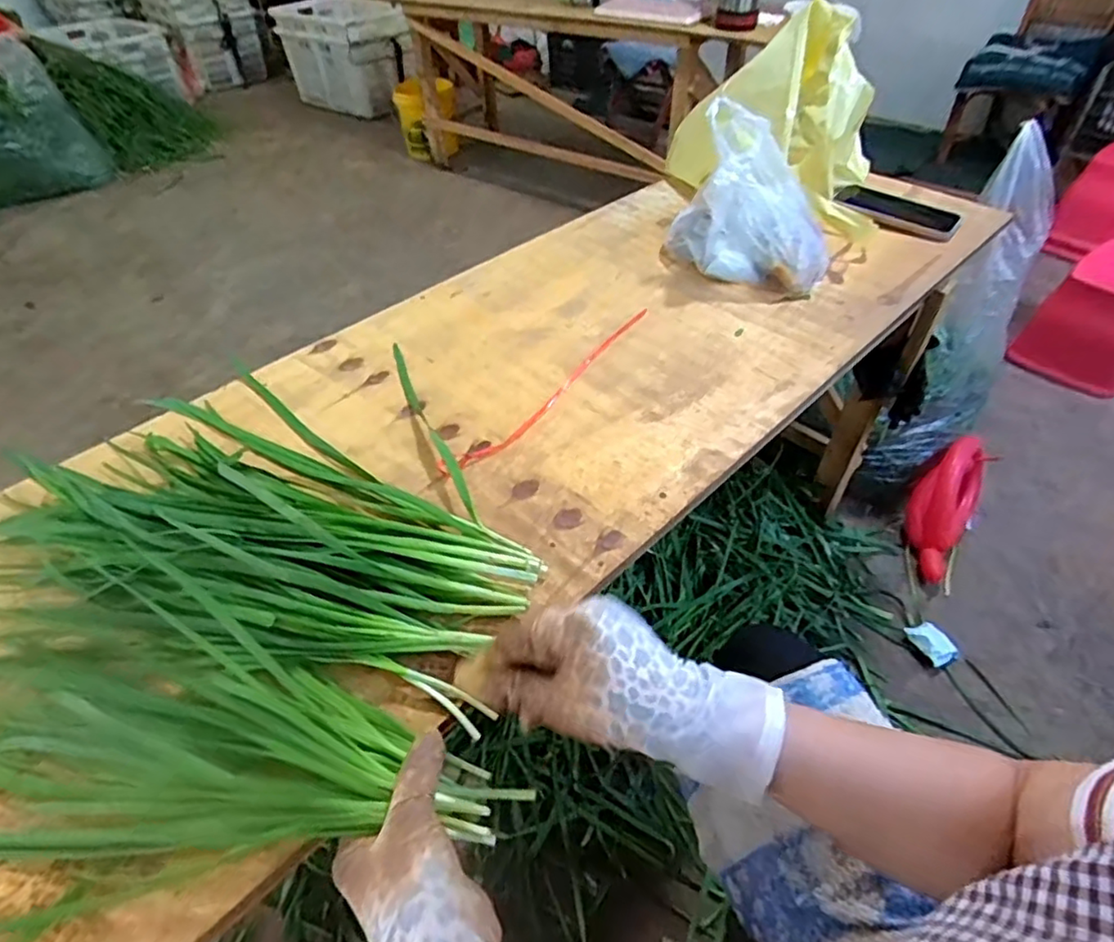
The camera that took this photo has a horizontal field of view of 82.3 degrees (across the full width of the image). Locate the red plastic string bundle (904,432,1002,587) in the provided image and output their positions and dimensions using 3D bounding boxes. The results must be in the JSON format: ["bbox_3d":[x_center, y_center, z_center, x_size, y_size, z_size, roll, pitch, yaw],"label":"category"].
[{"bbox_3d":[0.731,0.067,1.202,0.126,0.068,0.289,19,90,-8],"label":"red plastic string bundle"}]

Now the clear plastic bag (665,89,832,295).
[{"bbox_3d":[0.235,-0.322,0.756,0.194,0.151,0.116,21,50,19],"label":"clear plastic bag"}]

